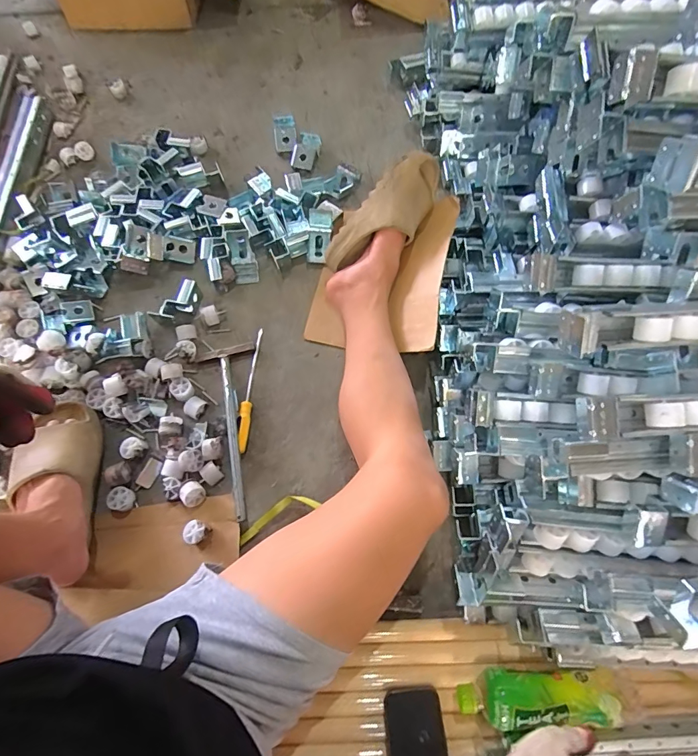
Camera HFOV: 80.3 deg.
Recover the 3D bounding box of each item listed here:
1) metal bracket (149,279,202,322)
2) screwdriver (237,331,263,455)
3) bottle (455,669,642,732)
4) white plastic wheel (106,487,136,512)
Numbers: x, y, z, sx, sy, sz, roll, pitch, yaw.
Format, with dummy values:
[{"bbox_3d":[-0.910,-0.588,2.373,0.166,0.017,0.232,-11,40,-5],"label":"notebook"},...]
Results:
[{"bbox_3d":[-0.310,-0.134,0.764,0.058,0.045,0.097,39,73,12],"label":"metal bracket"},{"bbox_3d":[-0.172,0.016,0.718,0.016,0.022,0.221,3,70,-1],"label":"screwdriver"},{"bbox_3d":[0.257,0.408,0.534,0.227,0.065,0.058,2,70,-1],"label":"bottle"},{"bbox_3d":[-0.357,0.190,0.649,0.036,0.018,0.035,1,70,-2],"label":"white plastic wheel"}]

